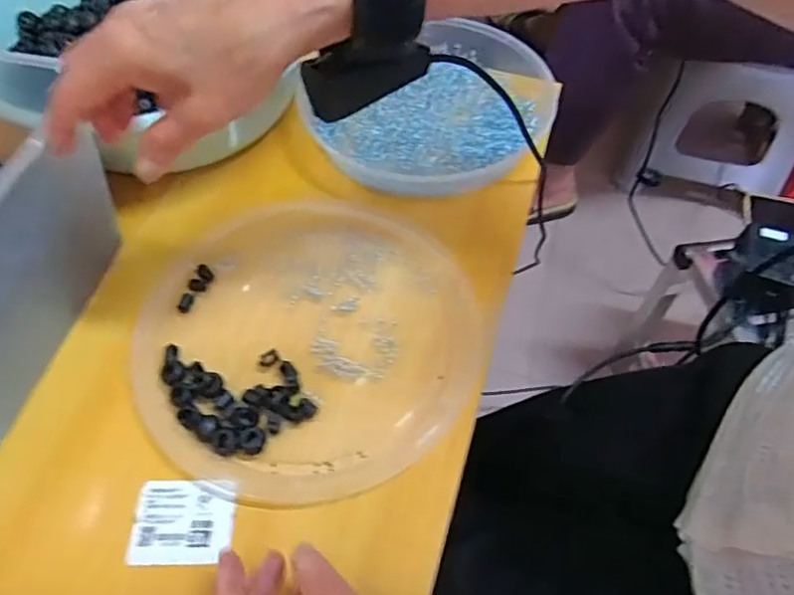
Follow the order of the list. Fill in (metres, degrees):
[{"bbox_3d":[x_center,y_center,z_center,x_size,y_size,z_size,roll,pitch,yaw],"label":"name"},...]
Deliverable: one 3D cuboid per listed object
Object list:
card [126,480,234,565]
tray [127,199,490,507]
[{"bbox_3d":[-0.130,0.136,0.368,0.060,0.005,0.048,0,56,0],"label":"card"},{"bbox_3d":[-0.066,0.025,0.437,0.235,0.013,0.237,0,56,0],"label":"tray"}]

